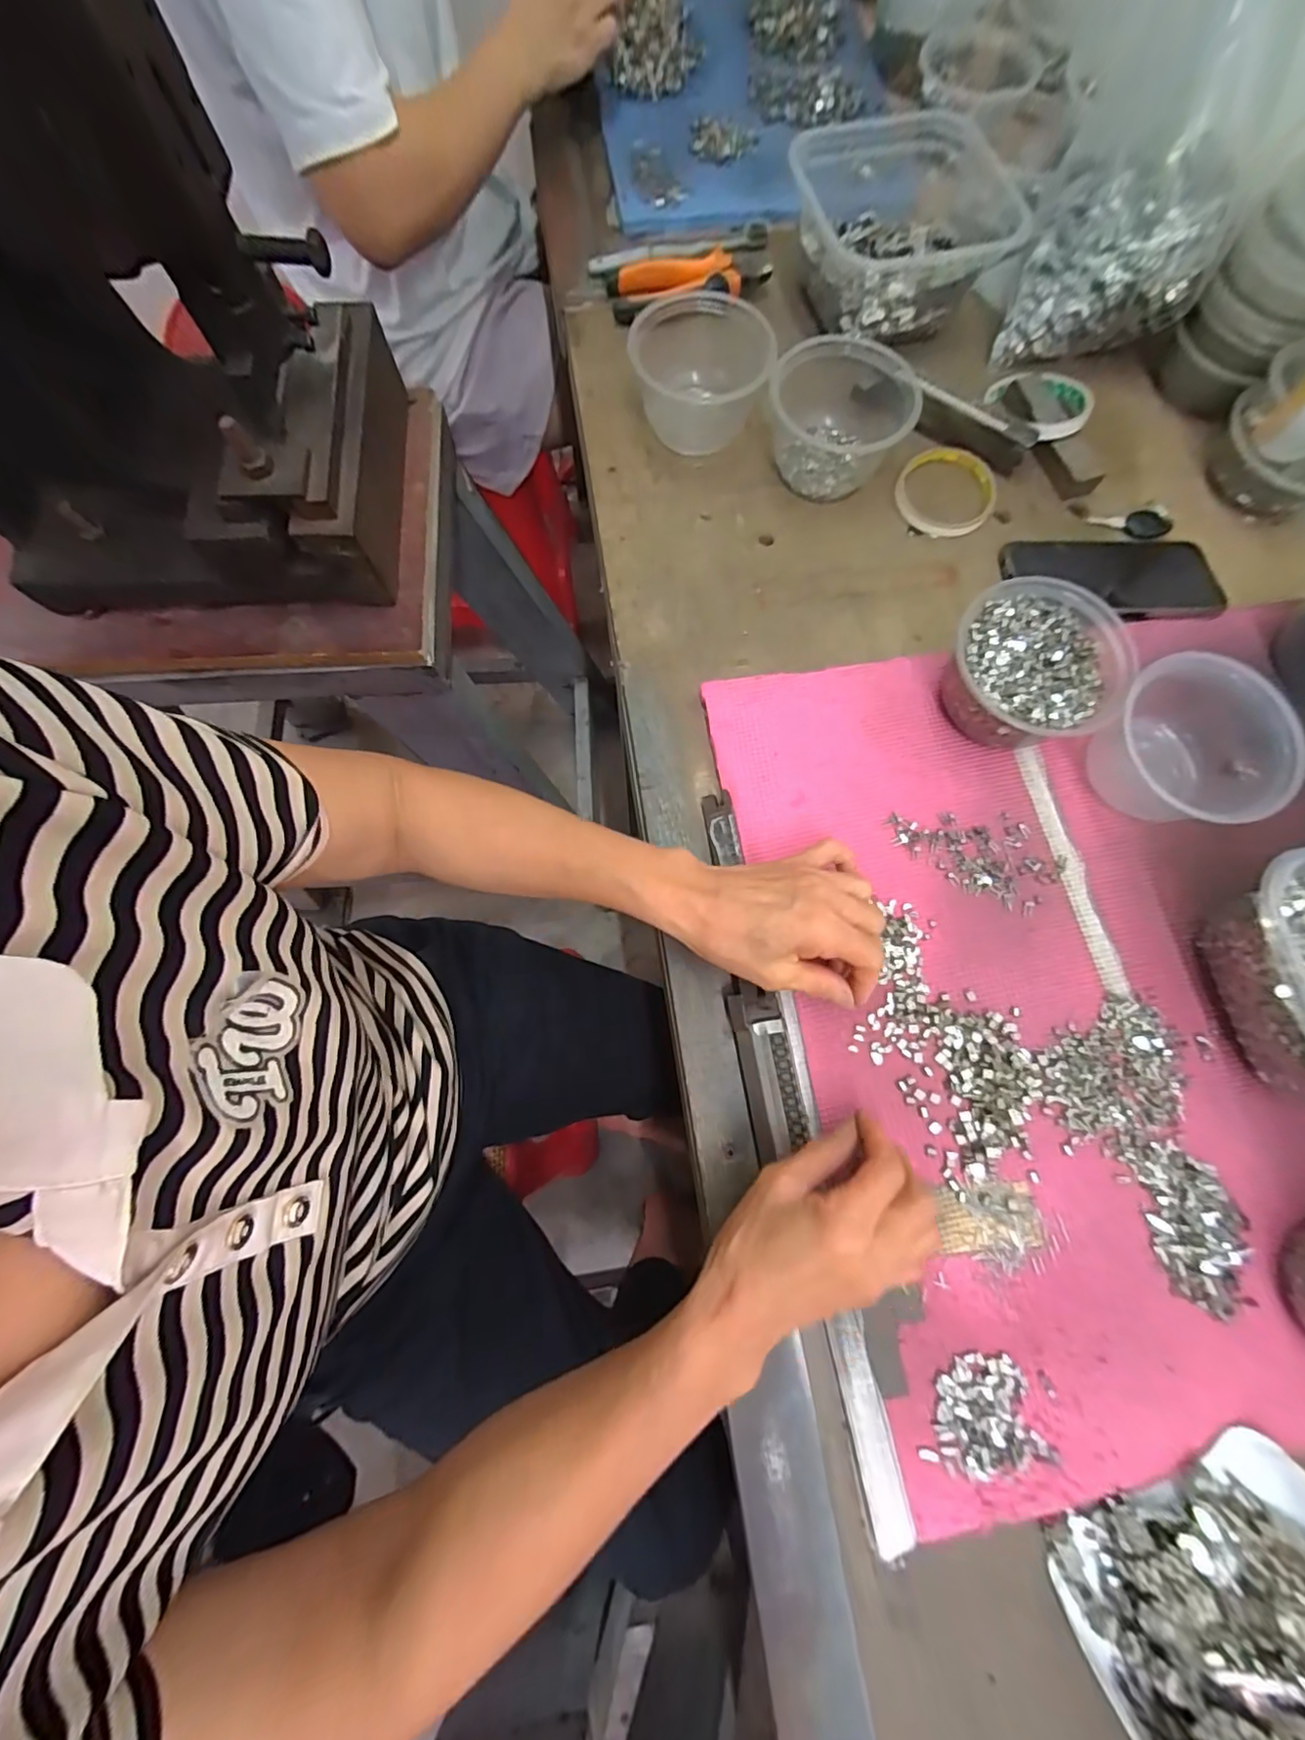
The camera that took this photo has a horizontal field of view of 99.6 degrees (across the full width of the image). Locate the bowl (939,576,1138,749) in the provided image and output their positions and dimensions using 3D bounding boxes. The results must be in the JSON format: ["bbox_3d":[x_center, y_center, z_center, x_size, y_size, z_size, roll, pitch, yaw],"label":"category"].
[{"bbox_3d":[0.267,-0.142,0.394,0.110,0.061,0.118,0,76,0],"label":"bowl"}]

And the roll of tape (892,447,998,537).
[{"bbox_3d":[0.254,-0.329,0.479,0.082,0.011,0.089,0,76,0],"label":"roll of tape"}]

